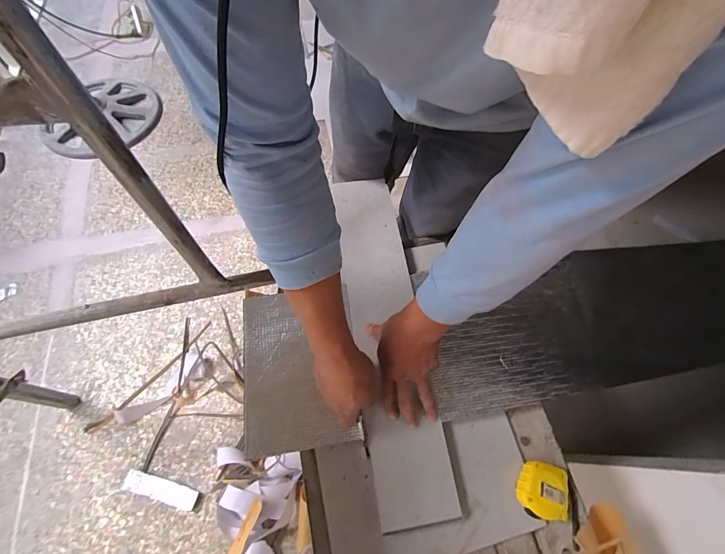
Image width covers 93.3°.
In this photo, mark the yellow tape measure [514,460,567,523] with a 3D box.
[{"bbox_3d":[0.263,0.312,0.502,0.065,0.040,0.074,20,67,7],"label":"yellow tape measure"}]

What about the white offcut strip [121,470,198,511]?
[{"bbox_3d":[-0.537,0.567,0.910,0.192,0.014,0.051,18,70,-1],"label":"white offcut strip"}]

